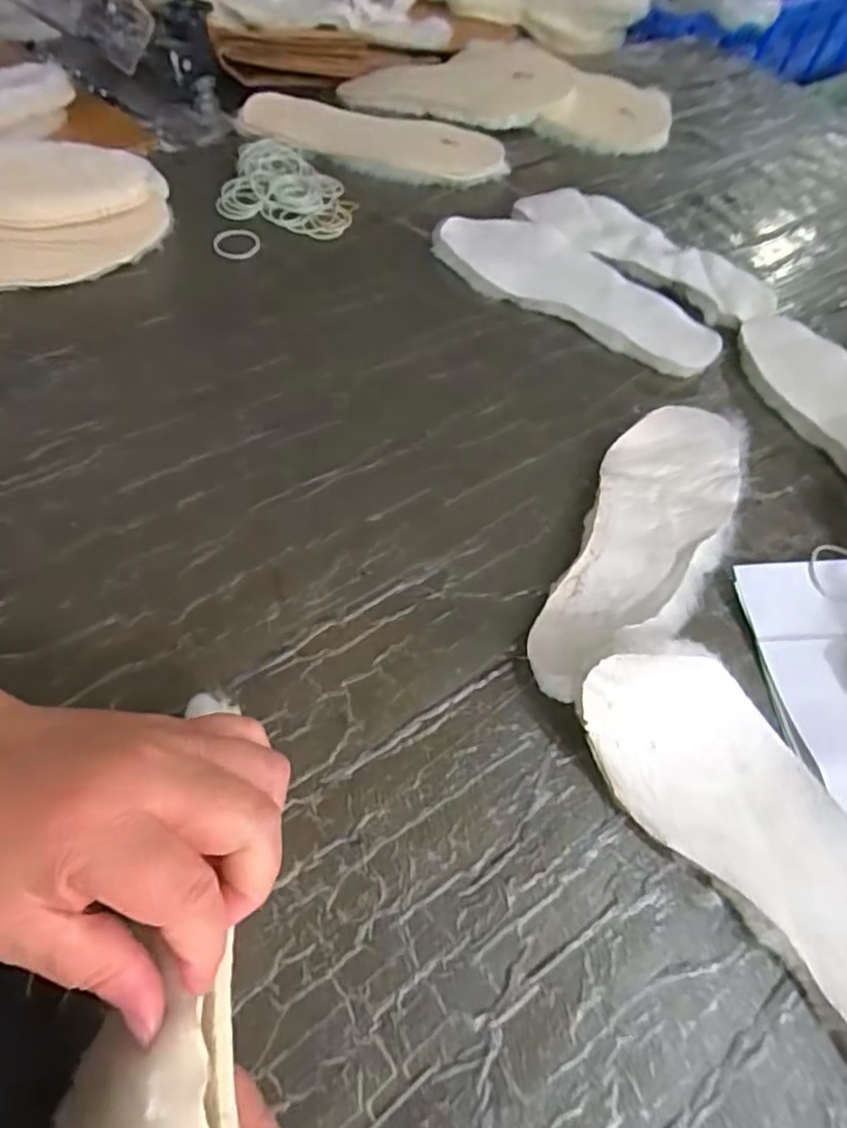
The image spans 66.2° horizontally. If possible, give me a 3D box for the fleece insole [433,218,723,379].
[{"bbox_3d":[0.138,-0.252,0.590,0.270,0.020,0.102,33,60,16],"label":"fleece insole"}]

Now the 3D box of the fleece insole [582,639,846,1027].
[{"bbox_3d":[0.186,0.138,0.306,0.088,0.063,0.244,-30,64,-23],"label":"fleece insole"}]

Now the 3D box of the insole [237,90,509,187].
[{"bbox_3d":[-0.053,-0.456,0.695,0.278,0.017,0.104,11,63,-4],"label":"insole"}]

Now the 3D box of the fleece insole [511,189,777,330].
[{"bbox_3d":[0.213,-0.304,0.631,0.257,0.024,0.089,31,59,15],"label":"fleece insole"}]

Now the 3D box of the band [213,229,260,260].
[{"bbox_3d":[-0.172,-0.296,0.600,0.040,0.008,0.038,2,56,-4],"label":"band"}]

